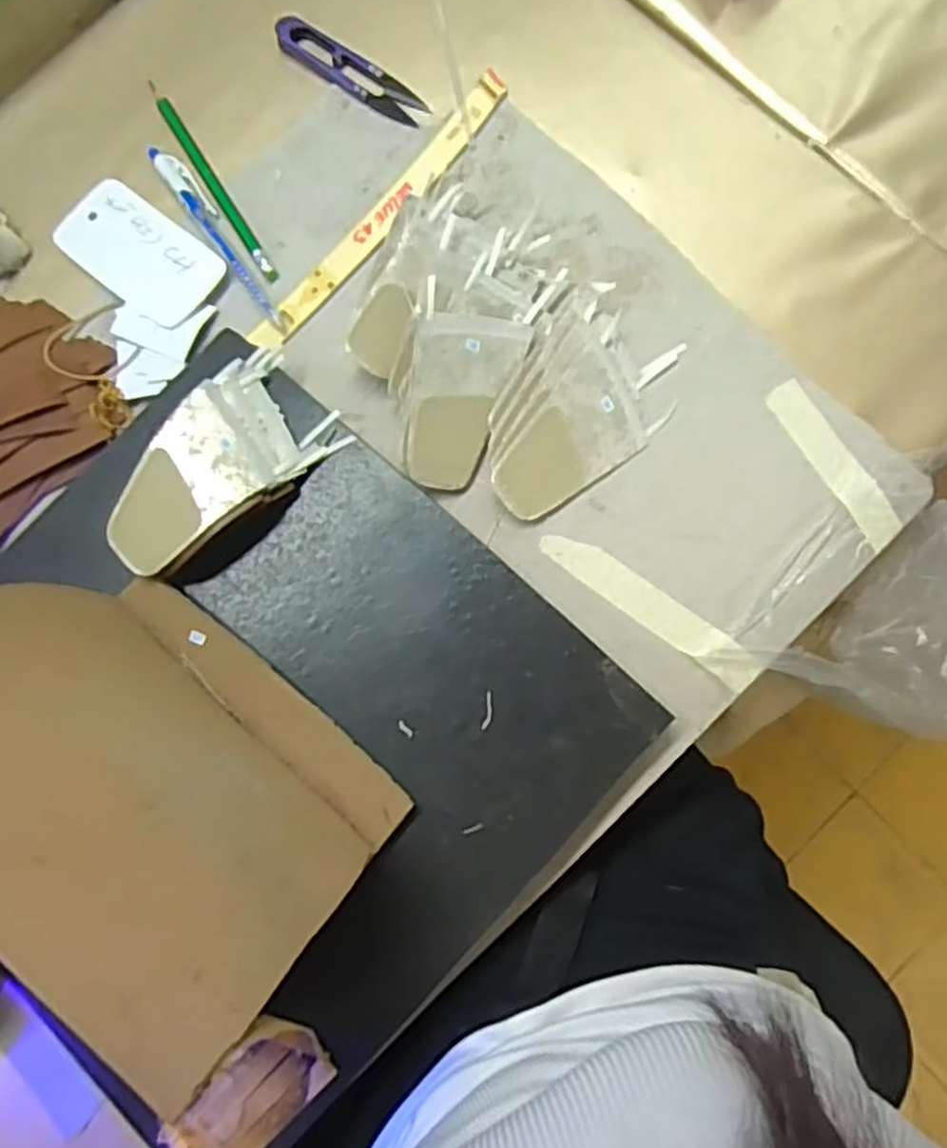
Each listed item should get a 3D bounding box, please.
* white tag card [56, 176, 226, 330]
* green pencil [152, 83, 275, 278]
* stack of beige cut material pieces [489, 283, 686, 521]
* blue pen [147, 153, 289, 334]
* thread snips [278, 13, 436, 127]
[{"bbox_3d":[-0.189,-0.183,0.429,0.099,0.006,0.054,38,85,7],"label":"white tag card"},{"bbox_3d":[-0.151,-0.226,0.433,0.008,0.004,0.143,-32,82,-2],"label":"green pencil"},{"bbox_3d":[0.055,-0.085,0.397,0.076,0.018,0.120,30,84,6],"label":"stack of beige cut material pieces"},{"bbox_3d":[-0.143,-0.191,0.425,0.015,0.010,0.132,-35,82,-3],"label":"blue pen"},{"bbox_3d":[-0.071,-0.291,0.437,0.099,0.008,0.022,34,85,7],"label":"thread snips"}]

